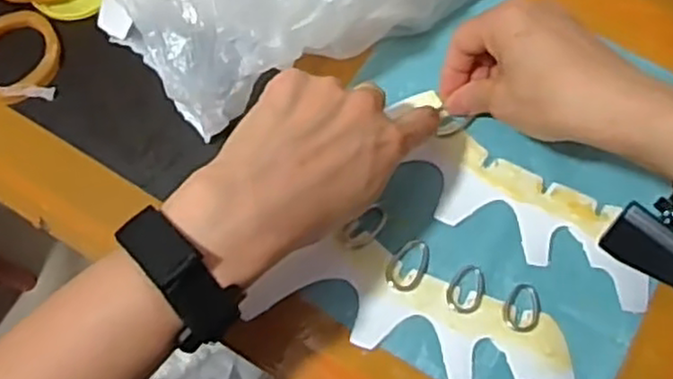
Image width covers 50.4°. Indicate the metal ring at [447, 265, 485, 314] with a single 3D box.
[{"bbox_3d":[0.076,0.058,0.416,0.020,0.004,0.028,23,74,9],"label":"metal ring"}]

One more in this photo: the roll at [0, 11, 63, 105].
[{"bbox_3d":[-0.214,-0.088,0.474,0.059,0.009,0.064,-1,71,2],"label":"roll"}]

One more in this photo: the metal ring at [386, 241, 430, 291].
[{"bbox_3d":[0.043,0.044,0.422,0.023,0.004,0.033,24,74,9],"label":"metal ring"}]

